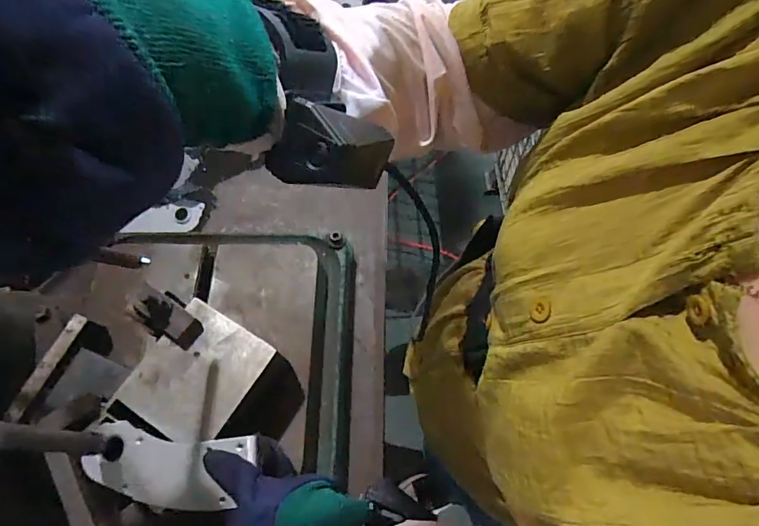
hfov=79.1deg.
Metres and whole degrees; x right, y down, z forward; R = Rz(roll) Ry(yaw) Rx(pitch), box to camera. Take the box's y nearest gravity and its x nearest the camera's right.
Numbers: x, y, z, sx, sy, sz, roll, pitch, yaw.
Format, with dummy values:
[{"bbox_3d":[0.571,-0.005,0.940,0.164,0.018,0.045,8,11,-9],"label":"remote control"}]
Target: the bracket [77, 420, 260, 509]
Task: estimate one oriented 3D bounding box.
[{"bbox_3d":[-0.202,0.193,0.438,0.155,0.010,0.067,6,67,3],"label":"bracket"}]

